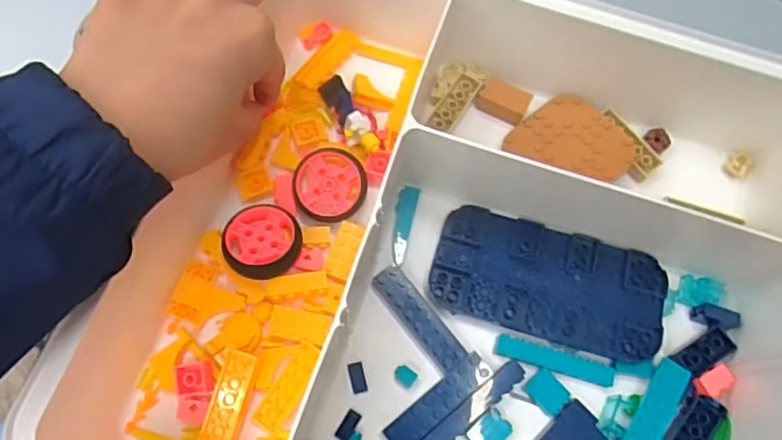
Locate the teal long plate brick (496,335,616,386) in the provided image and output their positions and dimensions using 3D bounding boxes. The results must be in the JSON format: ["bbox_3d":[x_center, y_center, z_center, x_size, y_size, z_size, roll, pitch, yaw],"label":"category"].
[{"bbox_3d":[0.087,0.075,0.319,0.062,0.005,0.010,16,73,4],"label":"teal long plate brick"}]

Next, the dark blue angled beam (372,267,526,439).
[{"bbox_3d":[0.012,0.072,0.313,0.070,0.011,0.088,-40,77,-12],"label":"dark blue angled beam"}]

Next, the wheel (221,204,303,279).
[{"bbox_3d":[-0.069,0.011,0.321,0.039,0.016,0.040,0,72,-1],"label":"wheel"}]

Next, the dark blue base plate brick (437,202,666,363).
[{"bbox_3d":[0.086,0.033,0.327,0.123,0.006,0.063,15,73,4],"label":"dark blue base plate brick"}]

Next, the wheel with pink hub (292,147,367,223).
[{"bbox_3d":[-0.034,-0.019,0.339,0.040,0.010,0.040,0,86,-3],"label":"wheel with pink hub"}]

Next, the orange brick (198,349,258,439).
[{"bbox_3d":[-0.080,0.090,0.299,0.017,0.012,0.048,13,73,3],"label":"orange brick"}]

